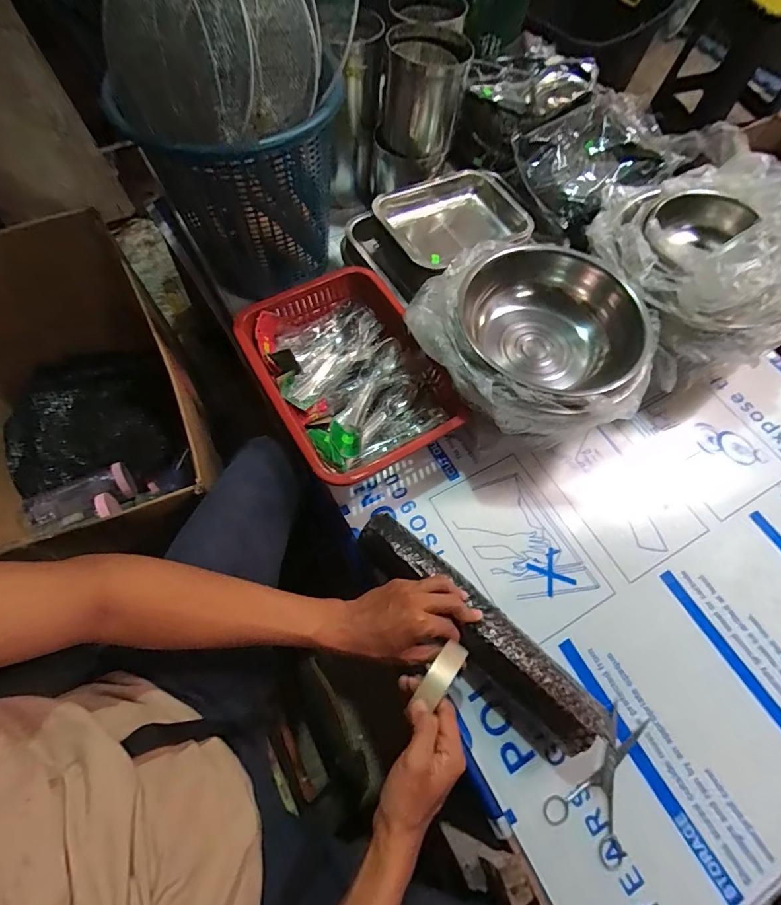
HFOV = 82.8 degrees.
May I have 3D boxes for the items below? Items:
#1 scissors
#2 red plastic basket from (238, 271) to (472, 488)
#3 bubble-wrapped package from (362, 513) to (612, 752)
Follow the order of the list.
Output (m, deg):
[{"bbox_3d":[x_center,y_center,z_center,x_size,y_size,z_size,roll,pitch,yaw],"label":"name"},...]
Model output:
[{"bbox_3d":[0.249,0.382,0.529,0.090,0.013,0.156,27,69,12],"label":"scissors"},{"bbox_3d":[-0.059,-0.120,0.703,0.257,0.086,0.334,-28,69,-11],"label":"red plastic basket"},{"bbox_3d":[0.102,0.212,0.551,0.340,0.072,0.067,43,73,16],"label":"bubble-wrapped package"}]

